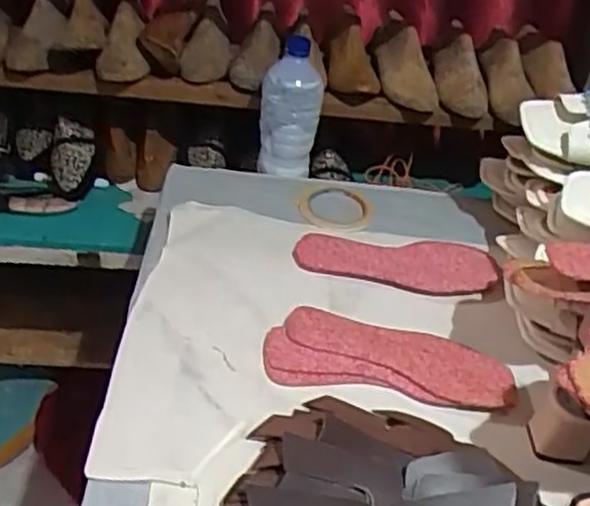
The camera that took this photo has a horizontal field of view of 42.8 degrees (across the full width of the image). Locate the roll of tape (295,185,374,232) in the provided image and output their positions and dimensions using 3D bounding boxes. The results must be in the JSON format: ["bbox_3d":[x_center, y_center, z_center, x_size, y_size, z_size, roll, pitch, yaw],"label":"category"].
[{"bbox_3d":[0.054,-0.063,1.002,0.100,0.019,0.119,10,38,3],"label":"roll of tape"}]

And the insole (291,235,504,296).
[{"bbox_3d":[0.123,0.008,0.908,0.238,0.019,0.093,4,35,-4],"label":"insole"}]

